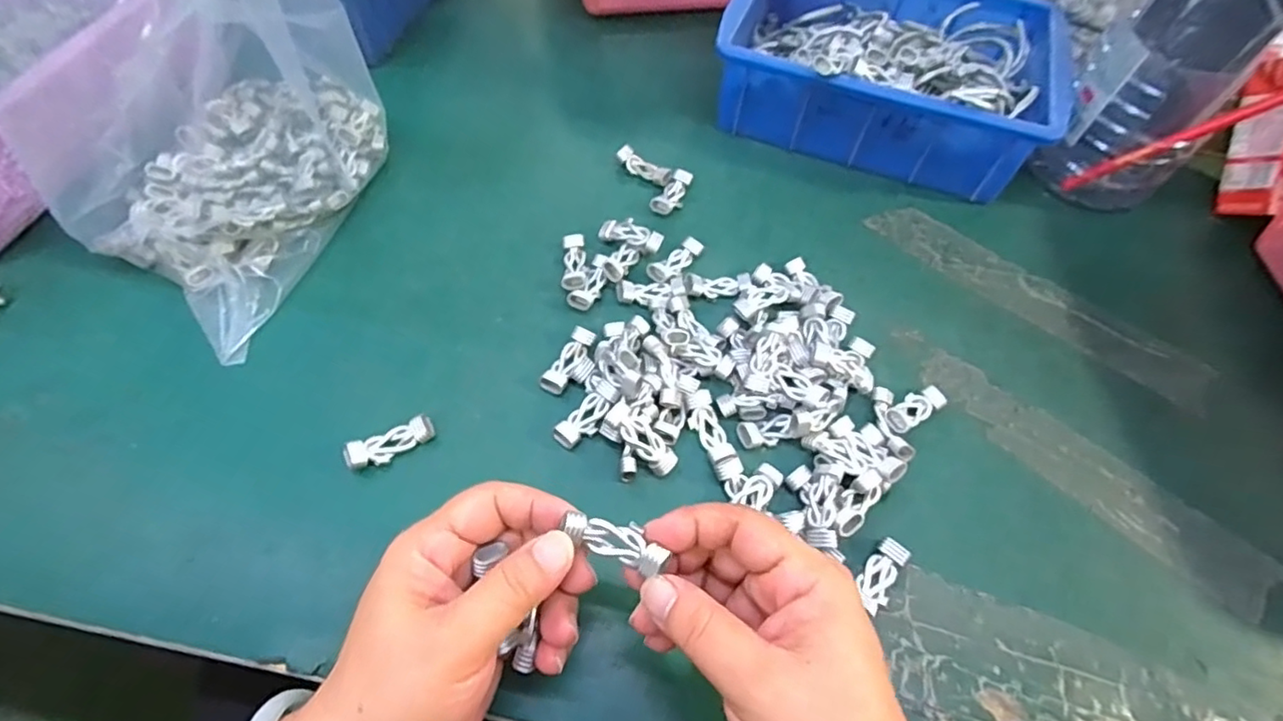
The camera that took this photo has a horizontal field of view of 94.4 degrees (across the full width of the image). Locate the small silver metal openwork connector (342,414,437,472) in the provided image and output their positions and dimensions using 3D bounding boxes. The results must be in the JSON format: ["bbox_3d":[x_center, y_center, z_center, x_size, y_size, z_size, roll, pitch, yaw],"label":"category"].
[{"bbox_3d":[-0.134,0.044,0.319,0.045,0.016,0.016,-25,63,-18],"label":"small silver metal openwork connector"}]

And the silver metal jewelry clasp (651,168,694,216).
[{"bbox_3d":[0.024,-0.122,0.434,0.019,0.009,0.042,28,60,13],"label":"silver metal jewelry clasp"}]

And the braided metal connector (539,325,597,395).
[{"bbox_3d":[-0.044,0.000,0.353,0.014,0.008,0.044,24,60,11],"label":"braided metal connector"}]

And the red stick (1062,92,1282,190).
[{"bbox_3d":[0.376,-0.155,0.400,0.011,0.155,0.013,36,52,-30],"label":"red stick"}]

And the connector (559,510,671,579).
[{"bbox_3d":[-0.010,0.072,0.236,0.040,0.013,0.012,21,59,8],"label":"connector"}]

